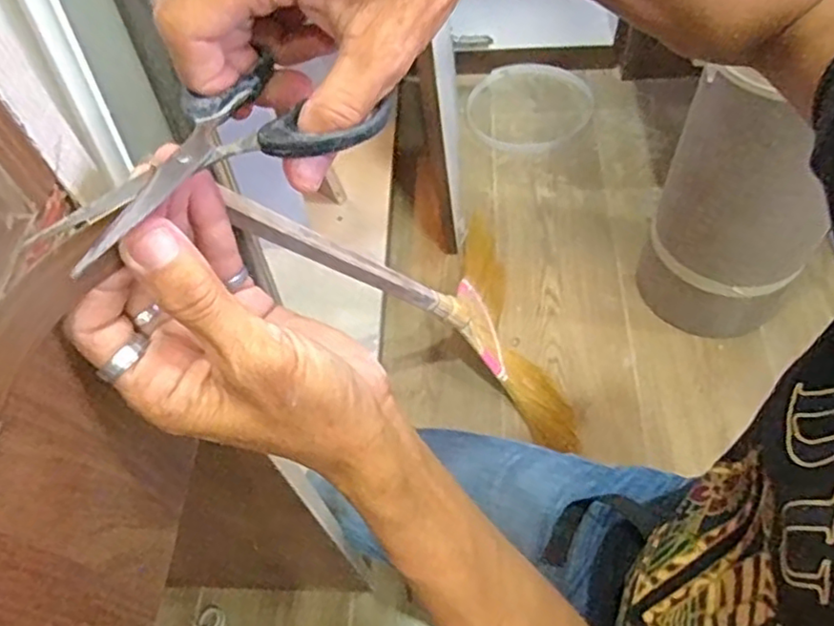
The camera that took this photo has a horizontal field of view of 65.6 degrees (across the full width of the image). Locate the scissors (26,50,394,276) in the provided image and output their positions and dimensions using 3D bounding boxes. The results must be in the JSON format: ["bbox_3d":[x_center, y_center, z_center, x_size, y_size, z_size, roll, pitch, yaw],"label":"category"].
[{"bbox_3d":[-0.072,-0.055,0.224,0.066,0.014,0.116,34,65,23],"label":"scissors"}]

